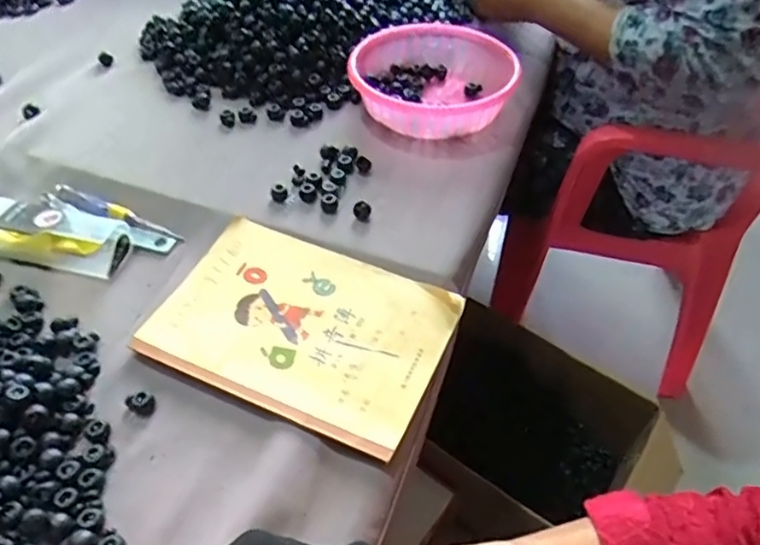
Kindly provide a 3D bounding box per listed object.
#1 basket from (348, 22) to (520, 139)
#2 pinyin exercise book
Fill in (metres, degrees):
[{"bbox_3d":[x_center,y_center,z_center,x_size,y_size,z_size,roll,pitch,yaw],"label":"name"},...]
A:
[{"bbox_3d":[0.052,-0.192,0.619,0.161,0.046,0.153,0,48,0],"label":"basket"},{"bbox_3d":[-0.057,0.037,0.452,0.204,0.012,0.141,20,51,17],"label":"pinyin exercise book"}]

